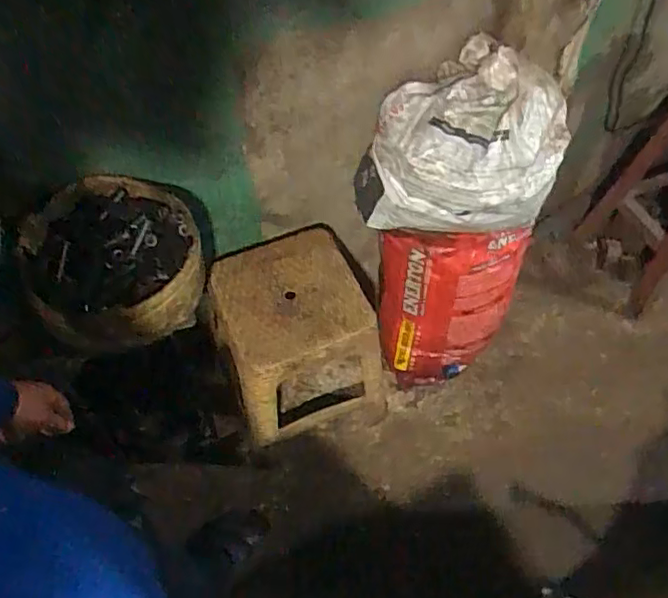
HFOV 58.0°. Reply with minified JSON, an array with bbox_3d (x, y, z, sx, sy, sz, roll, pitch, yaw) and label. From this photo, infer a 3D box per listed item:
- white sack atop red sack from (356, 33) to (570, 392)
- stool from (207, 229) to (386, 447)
[{"bbox_3d":[0.270,-0.129,1.434,0.319,0.786,0.355,-31,61,-19],"label":"white sack atop red sack"},{"bbox_3d":[-0.086,0.126,1.458,0.326,0.499,0.315,-19,58,-12],"label":"stool"}]

